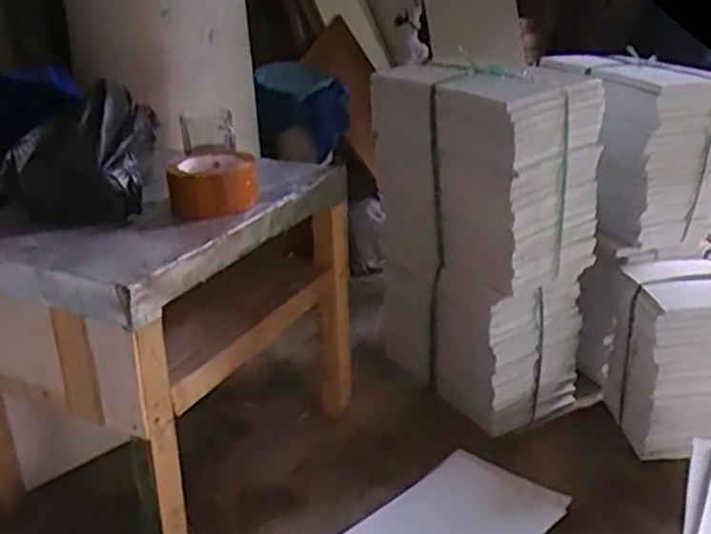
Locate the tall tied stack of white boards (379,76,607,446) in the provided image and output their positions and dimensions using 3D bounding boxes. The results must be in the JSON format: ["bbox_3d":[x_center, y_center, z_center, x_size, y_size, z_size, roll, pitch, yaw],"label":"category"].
[{"bbox_3d":[0.169,-0.048,1.096,0.167,0.462,0.316,-17,27,-29],"label":"tall tied stack of white boards"}]

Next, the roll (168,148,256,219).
[{"bbox_3d":[-0.169,-0.100,0.877,0.102,0.050,0.115,-8,24,-11],"label":"roll"}]

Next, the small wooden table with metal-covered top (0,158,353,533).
[{"bbox_3d":[-0.246,0.083,0.959,0.325,0.354,0.415,9,26,25],"label":"small wooden table with metal-covered top"}]

